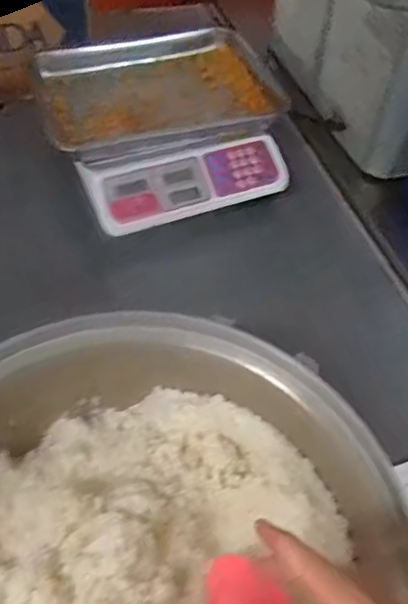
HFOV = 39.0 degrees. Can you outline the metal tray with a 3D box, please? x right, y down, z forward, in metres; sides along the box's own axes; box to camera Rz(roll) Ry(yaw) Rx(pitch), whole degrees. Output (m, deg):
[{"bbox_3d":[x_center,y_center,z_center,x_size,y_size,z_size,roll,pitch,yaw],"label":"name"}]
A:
[{"bbox_3d":[-0.082,-0.376,0.979,0.384,0.041,0.272,-14,55,-15],"label":"metal tray"}]

